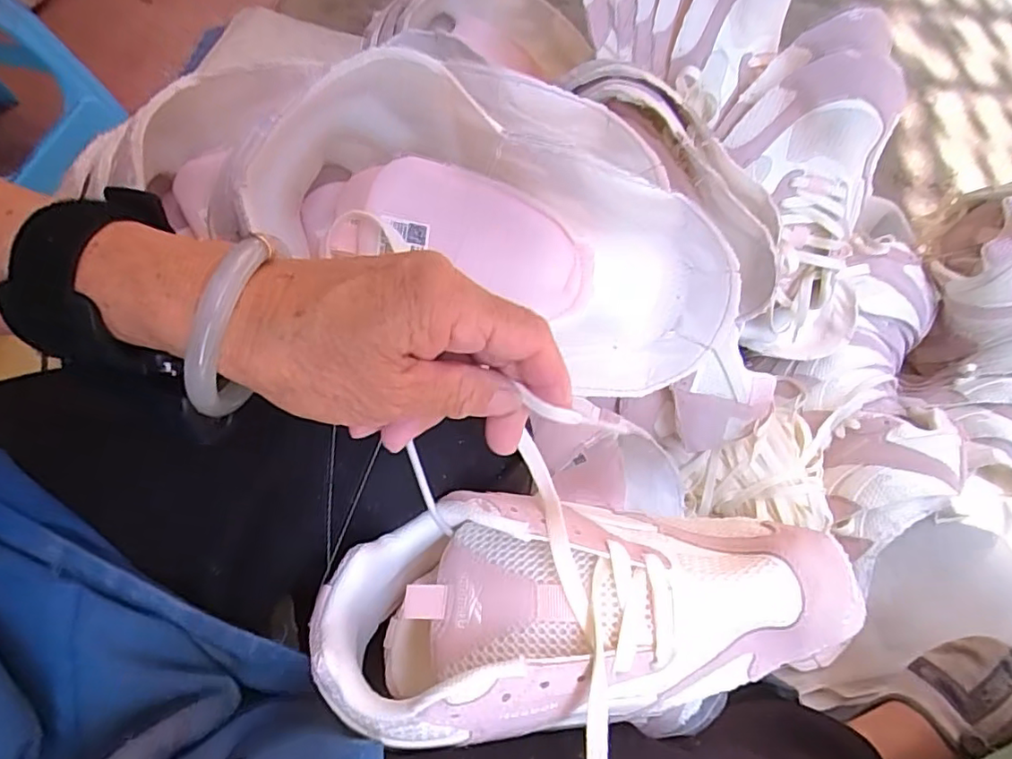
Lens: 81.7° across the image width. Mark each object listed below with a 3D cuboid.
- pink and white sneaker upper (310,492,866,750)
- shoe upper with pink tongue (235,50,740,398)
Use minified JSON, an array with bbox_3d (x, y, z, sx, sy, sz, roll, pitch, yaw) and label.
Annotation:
[{"bbox_3d":[0.037,0.110,0.279,0.239,0.076,0.098,-5,65,2],"label":"pink and white sneaker upper"},{"bbox_3d":[-0.016,-0.063,0.287,0.252,0.112,0.126,23,67,11],"label":"shoe upper with pink tongue"}]

